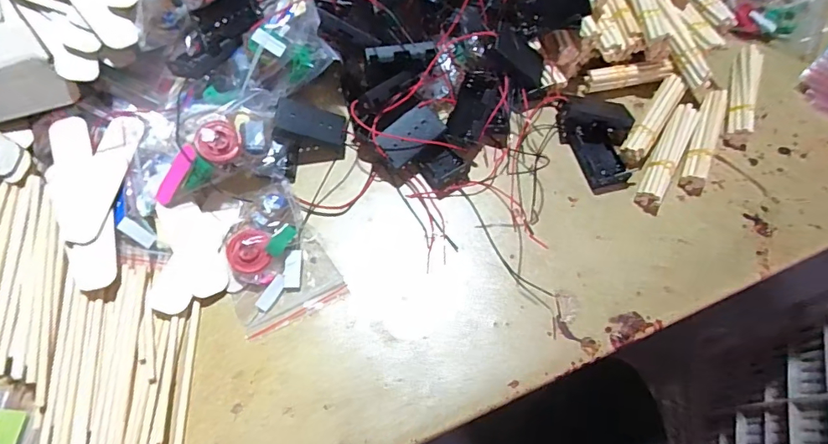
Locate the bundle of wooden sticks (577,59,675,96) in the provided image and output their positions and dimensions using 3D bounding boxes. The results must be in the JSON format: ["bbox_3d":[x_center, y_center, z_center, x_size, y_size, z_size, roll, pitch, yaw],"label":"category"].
[{"bbox_3d":[0.194,-0.134,0.433,0.080,0.014,0.018,-8,64,-5],"label":"bundle of wooden sticks"}]

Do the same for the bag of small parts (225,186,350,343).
[{"bbox_3d":[-0.107,0.023,0.356,0.075,0.023,0.099,-25,67,-12],"label":"bag of small parts"}]

